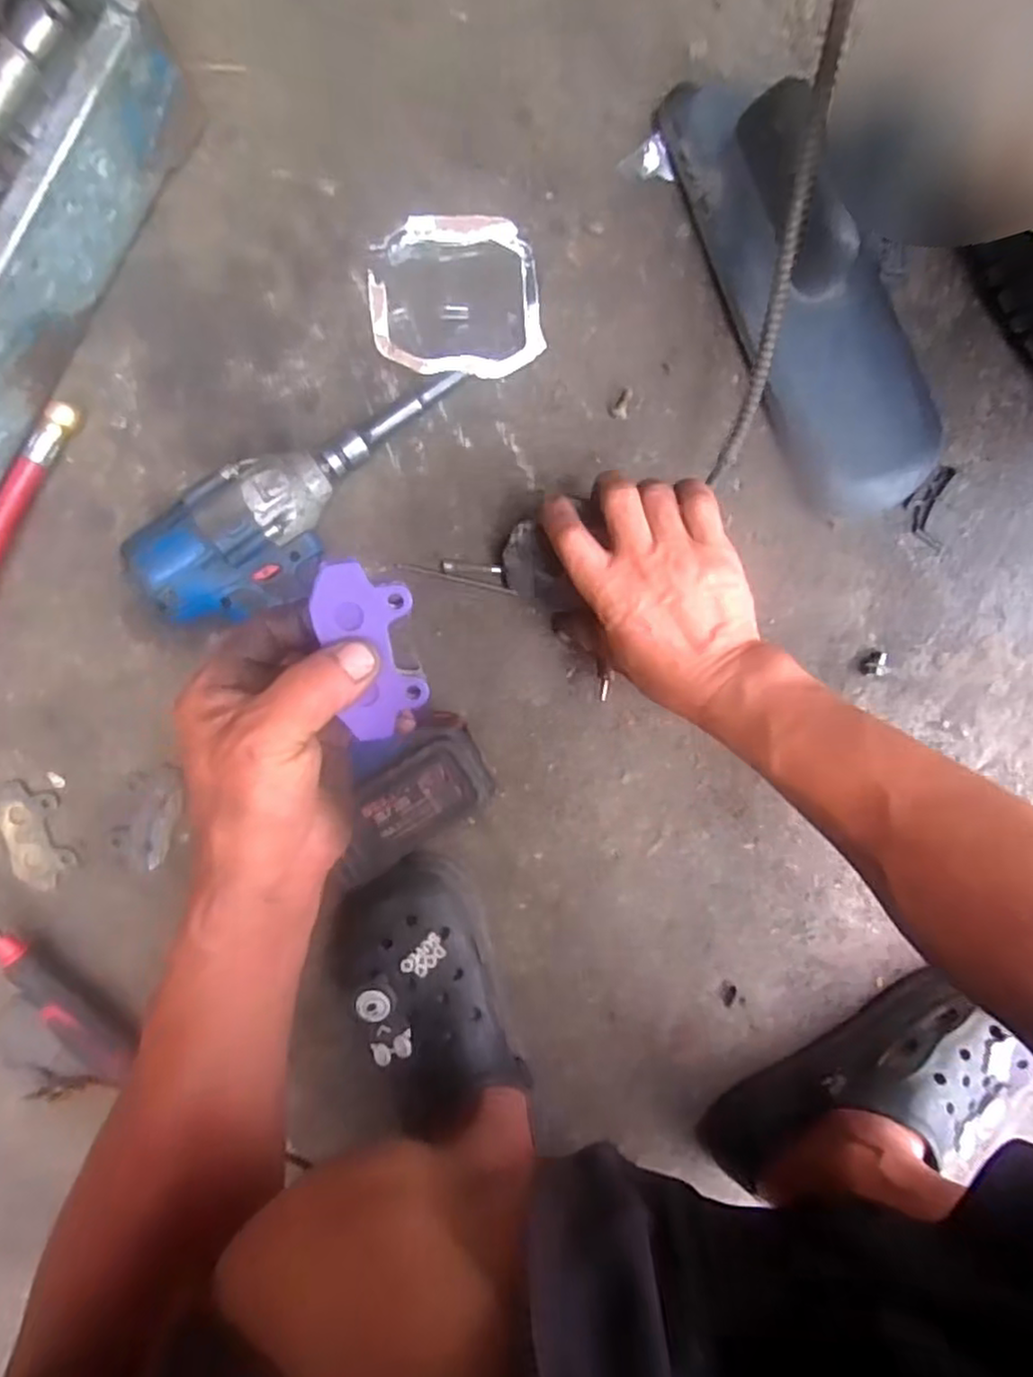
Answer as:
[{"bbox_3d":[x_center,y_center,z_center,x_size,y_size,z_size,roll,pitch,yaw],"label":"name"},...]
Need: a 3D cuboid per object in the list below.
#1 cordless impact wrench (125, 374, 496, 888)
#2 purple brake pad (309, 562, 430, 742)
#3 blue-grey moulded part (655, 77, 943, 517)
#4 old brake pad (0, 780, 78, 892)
[{"bbox_3d":[-0.078,-0.034,0.419,0.206,0.079,0.236,-27,99,1],"label":"cordless impact wrench"},{"bbox_3d":[-0.059,-0.016,0.287,0.037,0.005,0.075,-13,107,-2],"label":"purple brake pad"},{"bbox_3d":[0.188,-0.240,0.421,0.097,0.058,0.278,-29,99,1],"label":"blue-grey moulded part"},{"bbox_3d":[-0.316,0.097,0.454,0.040,0.005,0.074,-10,99,-2],"label":"old brake pad"}]

